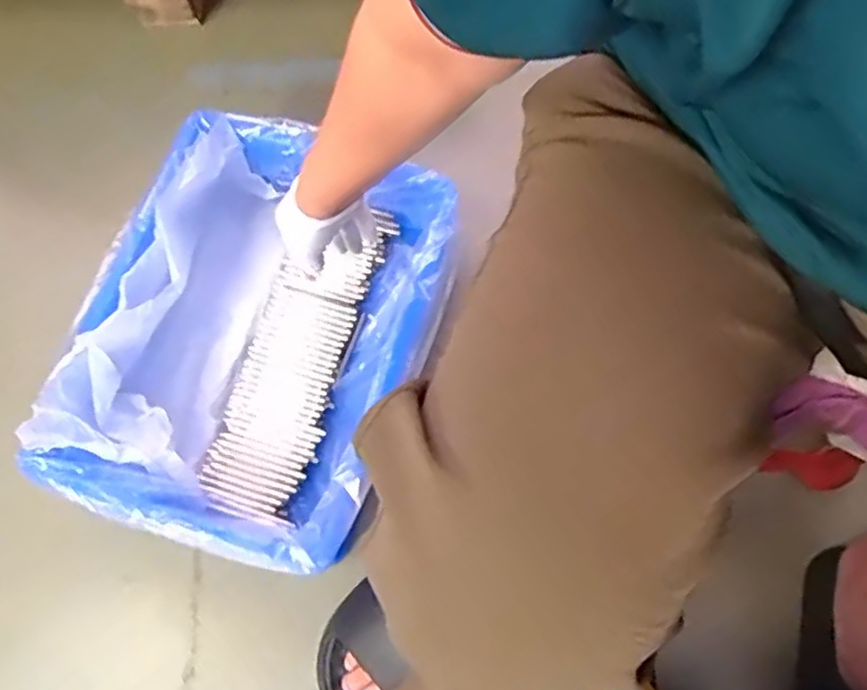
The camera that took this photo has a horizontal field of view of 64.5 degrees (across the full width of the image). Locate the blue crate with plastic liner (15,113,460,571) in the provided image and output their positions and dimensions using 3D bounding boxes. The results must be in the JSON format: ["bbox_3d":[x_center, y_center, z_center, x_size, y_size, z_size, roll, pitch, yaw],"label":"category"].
[{"bbox_3d":[-0.170,-0.010,0.690,0.311,0.118,0.406,20,73,6],"label":"blue crate with plastic liner"}]

